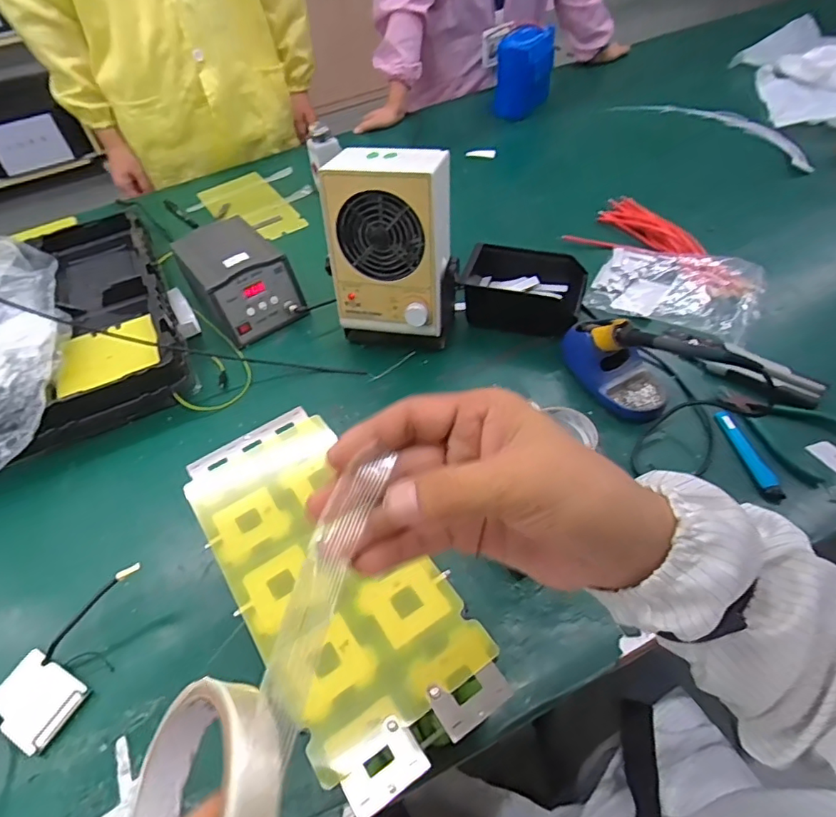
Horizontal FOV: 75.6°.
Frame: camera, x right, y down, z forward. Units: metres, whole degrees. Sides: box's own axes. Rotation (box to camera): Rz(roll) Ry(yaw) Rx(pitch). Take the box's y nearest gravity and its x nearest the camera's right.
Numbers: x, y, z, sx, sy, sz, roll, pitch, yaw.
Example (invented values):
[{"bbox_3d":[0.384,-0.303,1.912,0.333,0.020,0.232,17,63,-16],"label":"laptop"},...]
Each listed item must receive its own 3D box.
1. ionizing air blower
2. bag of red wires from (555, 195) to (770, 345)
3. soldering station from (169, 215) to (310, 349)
[{"bbox_3d":[-0.029,-0.202,0.712,0.155,0.236,0.120,9,52,14],"label":"ionizing air blower"},{"bbox_3d":[0.395,-0.237,0.864,0.305,0.035,0.281,27,58,26],"label":"bag of red wires"},{"bbox_3d":[-0.285,-0.213,0.850,0.129,0.093,0.211,-32,54,-19],"label":"soldering station"}]

